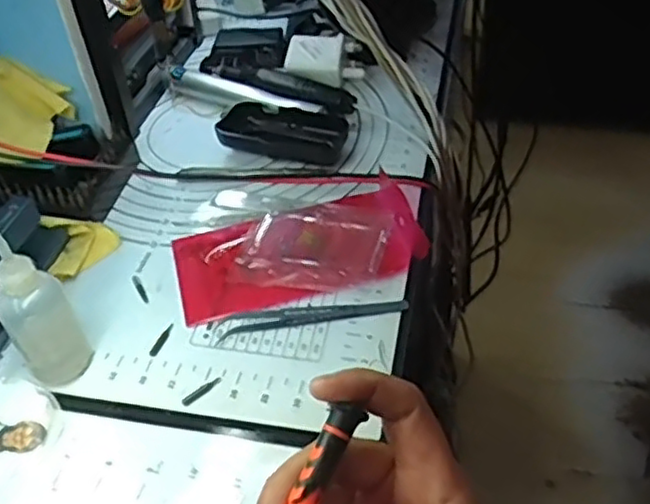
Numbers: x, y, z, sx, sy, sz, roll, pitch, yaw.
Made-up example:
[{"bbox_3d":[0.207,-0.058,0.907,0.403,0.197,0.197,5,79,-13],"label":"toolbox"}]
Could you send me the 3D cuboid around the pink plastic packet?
[{"bbox_3d":[-0.021,-0.006,0.495,0.169,0.024,0.091,-16,48,-6],"label":"pink plastic packet"}]

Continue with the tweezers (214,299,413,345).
[{"bbox_3d":[-0.008,0.040,0.458,0.124,0.006,0.017,-10,44,-5],"label":"tweezers"}]

